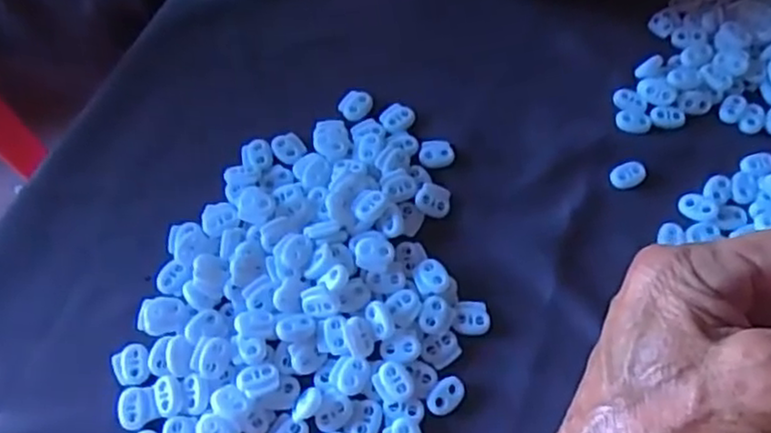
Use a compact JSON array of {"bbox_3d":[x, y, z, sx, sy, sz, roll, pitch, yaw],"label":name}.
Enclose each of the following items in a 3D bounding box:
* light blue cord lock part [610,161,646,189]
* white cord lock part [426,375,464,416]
[{"bbox_3d":[0.154,-0.026,0.440,0.023,0.005,0.017,-24,68,-10],"label":"light blue cord lock part"},{"bbox_3d":[0.033,0.096,0.374,0.023,0.004,0.015,-41,72,-16],"label":"white cord lock part"}]

